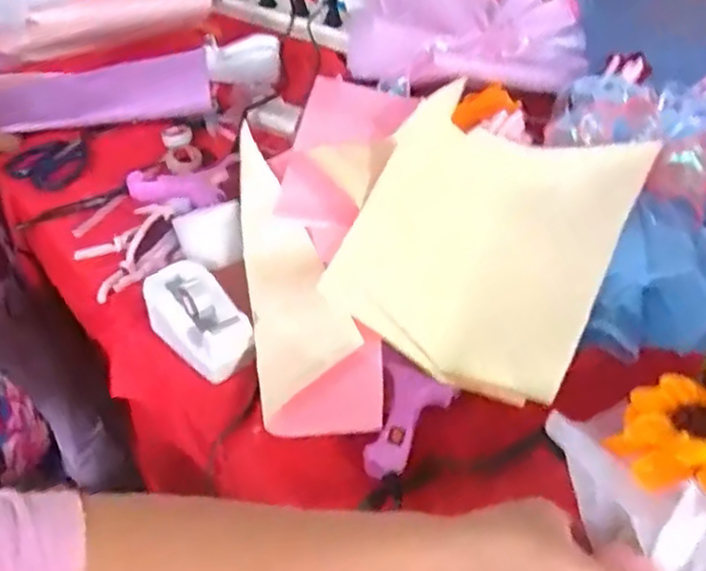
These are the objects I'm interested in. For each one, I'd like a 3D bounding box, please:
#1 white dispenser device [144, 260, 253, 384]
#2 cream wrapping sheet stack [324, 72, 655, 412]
[{"bbox_3d":[-0.127,0.025,0.583,0.060,0.035,0.105,-27,49,-26],"label":"white dispenser device"},{"bbox_3d":[0.109,-0.046,0.609,0.207,0.070,0.278,19,46,20],"label":"cream wrapping sheet stack"}]

